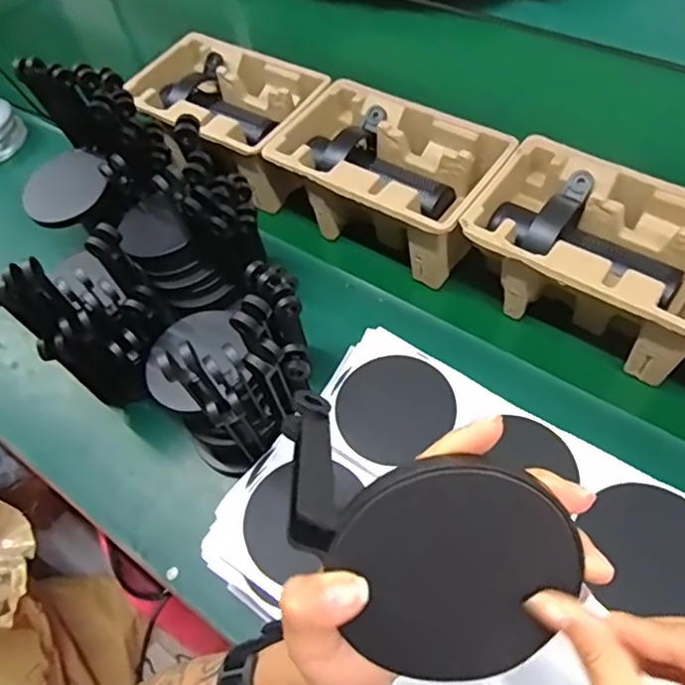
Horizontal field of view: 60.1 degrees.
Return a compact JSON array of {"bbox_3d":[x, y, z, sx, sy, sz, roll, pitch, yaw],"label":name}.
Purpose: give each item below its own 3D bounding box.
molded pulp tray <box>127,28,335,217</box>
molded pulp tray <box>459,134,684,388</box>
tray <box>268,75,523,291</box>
[{"bbox_3d":[-0.145,-0.275,0.730,0.232,0.094,0.161,26,63,18],"label":"molded pulp tray"},{"bbox_3d":[0.234,-0.080,0.555,0.225,0.099,0.147,30,64,20],"label":"molded pulp tray"},{"bbox_3d":[0.046,-0.176,0.642,0.225,0.101,0.150,26,63,18],"label":"tray"}]

